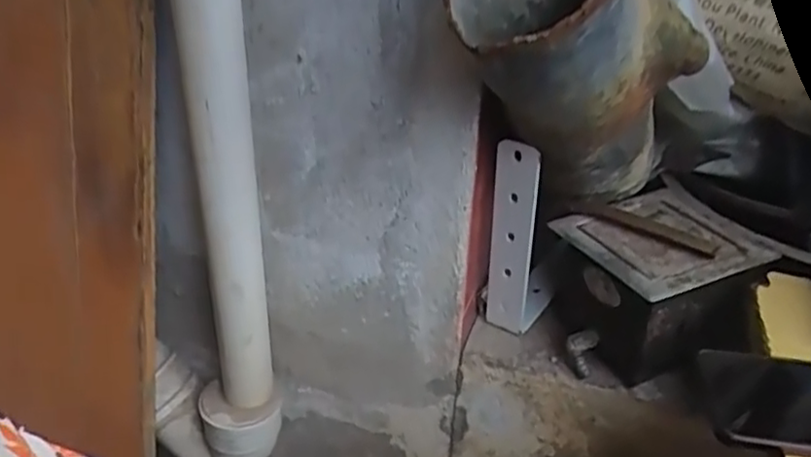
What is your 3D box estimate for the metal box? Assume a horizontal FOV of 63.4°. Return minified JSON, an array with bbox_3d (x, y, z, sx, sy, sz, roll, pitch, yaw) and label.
[{"bbox_3d":[0.217,0.050,0.597,0.139,0.115,0.132,-13,35,-22],"label":"metal box"}]

